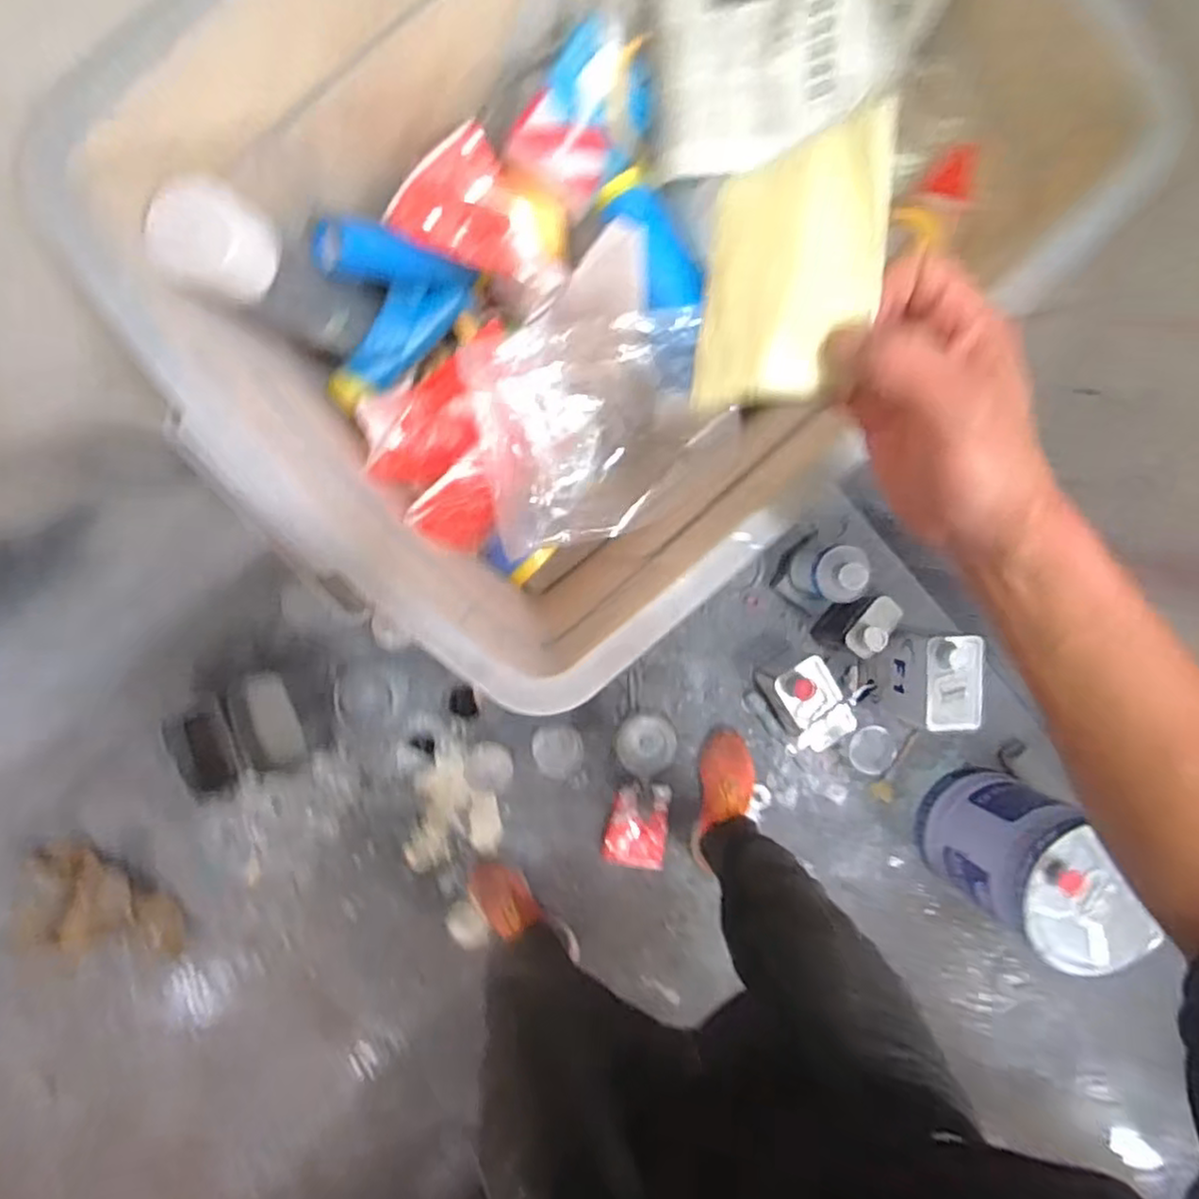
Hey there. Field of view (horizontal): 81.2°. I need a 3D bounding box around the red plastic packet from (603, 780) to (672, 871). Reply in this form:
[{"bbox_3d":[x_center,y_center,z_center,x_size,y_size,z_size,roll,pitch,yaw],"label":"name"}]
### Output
[{"bbox_3d":[0.083,0.466,1.442,0.124,0.023,0.179,11,92,-6],"label":"red plastic packet"}]

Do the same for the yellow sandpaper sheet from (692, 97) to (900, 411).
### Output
[{"bbox_3d":[0.086,-0.151,0.321,0.012,0.088,0.118,12,82,-49],"label":"yellow sandpaper sheet"}]

